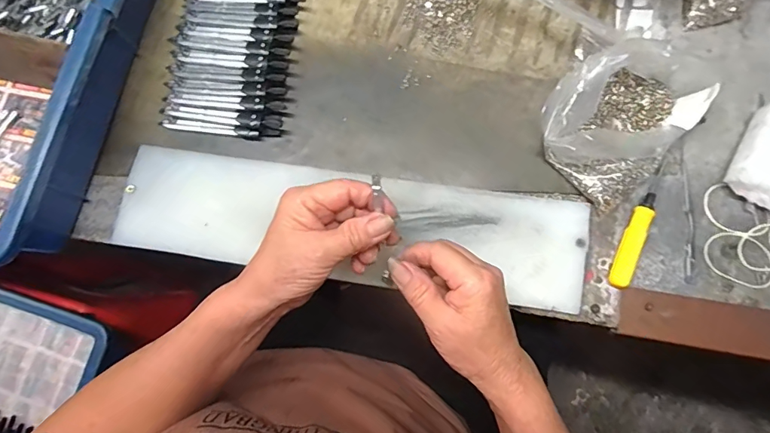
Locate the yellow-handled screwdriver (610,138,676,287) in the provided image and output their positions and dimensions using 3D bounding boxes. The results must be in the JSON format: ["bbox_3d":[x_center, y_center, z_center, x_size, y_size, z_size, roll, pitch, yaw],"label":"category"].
[{"bbox_3d":[0.220,-0.003,0.384,0.016,0.013,0.135,26,82,8],"label":"yellow-handled screwdriver"}]

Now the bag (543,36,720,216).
[{"bbox_3d":[0.199,-0.090,0.381,0.109,0.055,0.139,43,85,10],"label":"bag"}]

